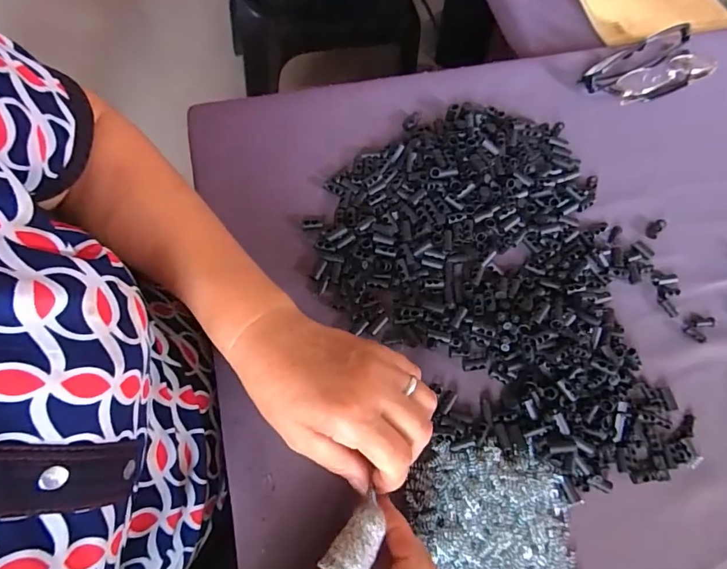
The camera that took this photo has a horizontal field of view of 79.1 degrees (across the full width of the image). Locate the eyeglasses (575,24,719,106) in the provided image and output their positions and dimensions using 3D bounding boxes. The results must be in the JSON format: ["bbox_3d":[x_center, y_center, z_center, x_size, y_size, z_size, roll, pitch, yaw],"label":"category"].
[{"bbox_3d":[0.290,-0.219,0.446,0.134,0.022,0.058,-24,71,-11],"label":"eyeglasses"}]

